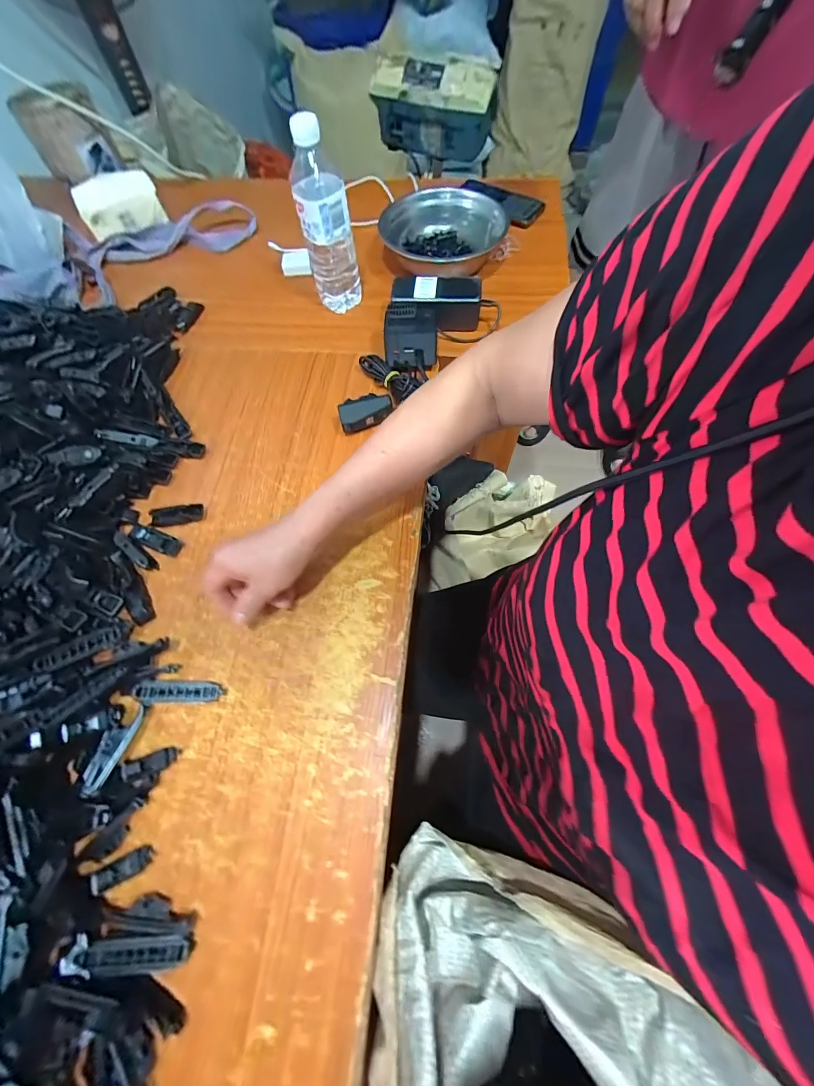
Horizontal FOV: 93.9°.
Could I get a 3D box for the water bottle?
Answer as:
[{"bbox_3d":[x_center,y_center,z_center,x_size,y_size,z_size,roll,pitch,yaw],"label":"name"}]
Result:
[{"bbox_3d":[-0.110,-0.435,0.524,0.068,0.207,0.065,-12,66,-3],"label":"water bottle"}]

